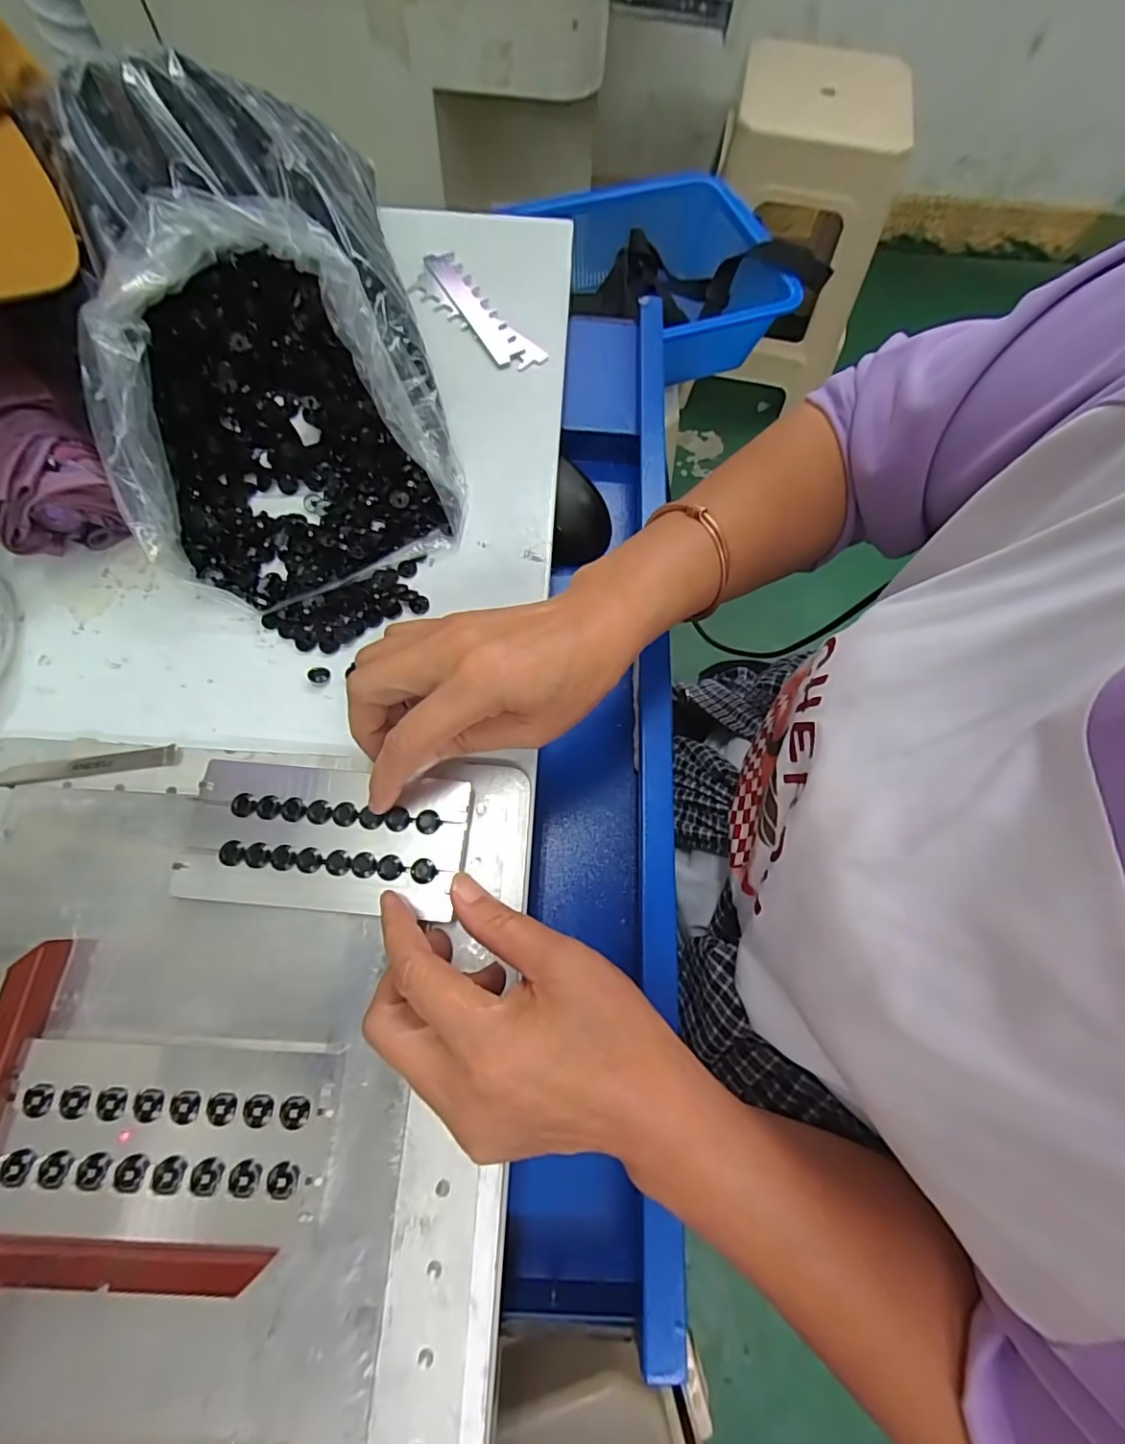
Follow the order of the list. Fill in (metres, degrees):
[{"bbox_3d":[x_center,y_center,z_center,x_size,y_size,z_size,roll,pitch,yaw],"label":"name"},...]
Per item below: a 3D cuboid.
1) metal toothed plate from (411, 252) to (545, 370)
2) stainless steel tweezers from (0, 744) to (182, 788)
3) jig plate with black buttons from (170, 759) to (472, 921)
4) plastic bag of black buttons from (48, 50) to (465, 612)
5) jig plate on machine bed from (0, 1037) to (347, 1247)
[{"bbox_3d":[-0.064,-0.292,0.398,0.035,0.011,0.123,-36,74,-15],"label":"metal toothed plate"},{"bbox_3d":[-0.244,0.023,0.274,0.110,0.004,0.011,-8,69,-5],"label":"stainless steel tweezers"},{"bbox_3d":[-0.107,0.052,0.256,0.122,0.004,0.062,5,69,0],"label":"jig plate with black buttons"},{"bbox_3d":[-0.165,-0.224,0.319,0.169,0.109,0.303,-13,70,-7],"label":"plastic bag of black buttons"},{"bbox_3d":[-0.152,0.161,0.218,0.123,0.011,0.060,4,69,-1],"label":"jig plate on machine bed"}]

